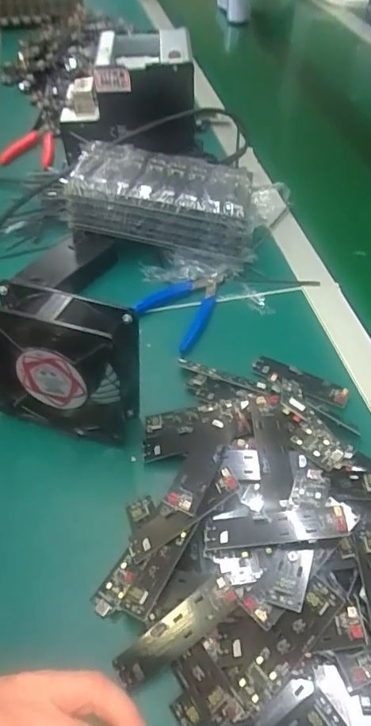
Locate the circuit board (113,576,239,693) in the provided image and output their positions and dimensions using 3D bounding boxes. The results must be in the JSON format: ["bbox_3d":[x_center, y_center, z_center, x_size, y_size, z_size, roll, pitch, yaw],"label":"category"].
[{"bbox_3d":[-0.005,0.173,0.318,0.090,0.004,0.024,-39,80,0],"label":"circuit board"}]

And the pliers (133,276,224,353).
[{"bbox_3d":[-0.001,-0.065,0.543,0.073,0.015,0.106,26,55,21],"label":"pliers"}]

